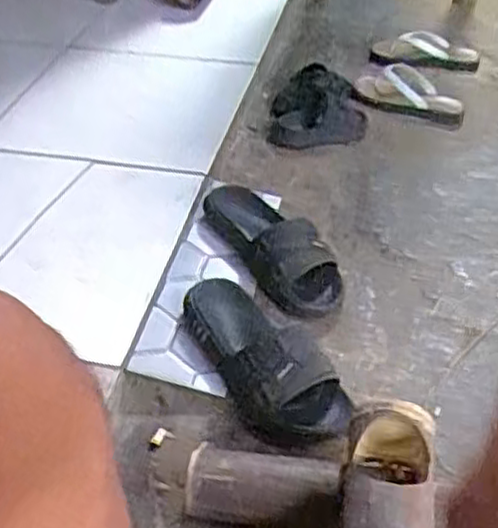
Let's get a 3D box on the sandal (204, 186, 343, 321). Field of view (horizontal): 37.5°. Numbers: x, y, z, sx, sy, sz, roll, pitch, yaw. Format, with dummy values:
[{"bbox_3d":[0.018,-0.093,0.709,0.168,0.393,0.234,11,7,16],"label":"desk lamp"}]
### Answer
[{"bbox_3d":[0.039,-0.027,1.033,0.114,0.080,0.273,-20,43,-20],"label":"sandal"}]

